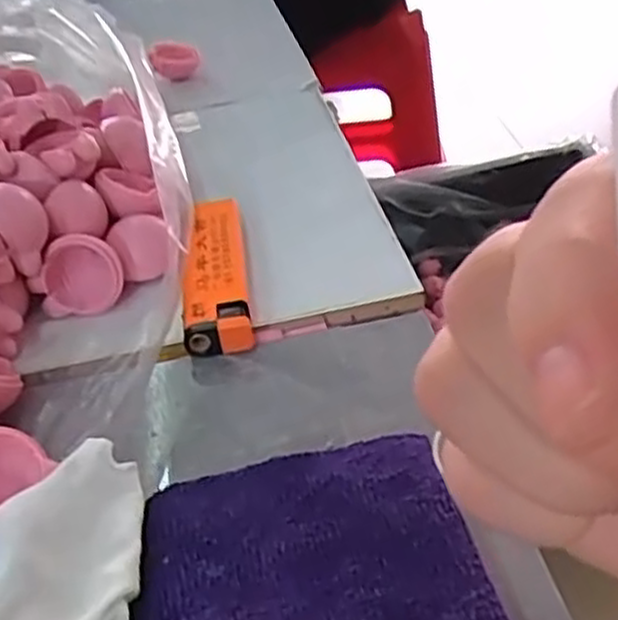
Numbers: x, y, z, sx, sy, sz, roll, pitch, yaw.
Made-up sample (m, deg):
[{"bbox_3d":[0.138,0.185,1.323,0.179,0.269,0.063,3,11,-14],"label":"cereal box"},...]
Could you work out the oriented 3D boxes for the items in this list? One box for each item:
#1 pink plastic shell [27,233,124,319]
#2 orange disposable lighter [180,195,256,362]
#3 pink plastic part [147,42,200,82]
[{"bbox_3d":[-0.083,-0.012,0.288,0.031,0.028,0.012,-15,38,-10],"label":"pink plastic shell"},{"bbox_3d":[-0.034,-0.014,0.296,0.023,0.015,0.078,-8,38,-2],"label":"orange disposable lighter"},{"bbox_3d":[-0.078,-0.143,0.465,0.028,0.022,0.015,-15,40,-11],"label":"pink plastic part"}]

